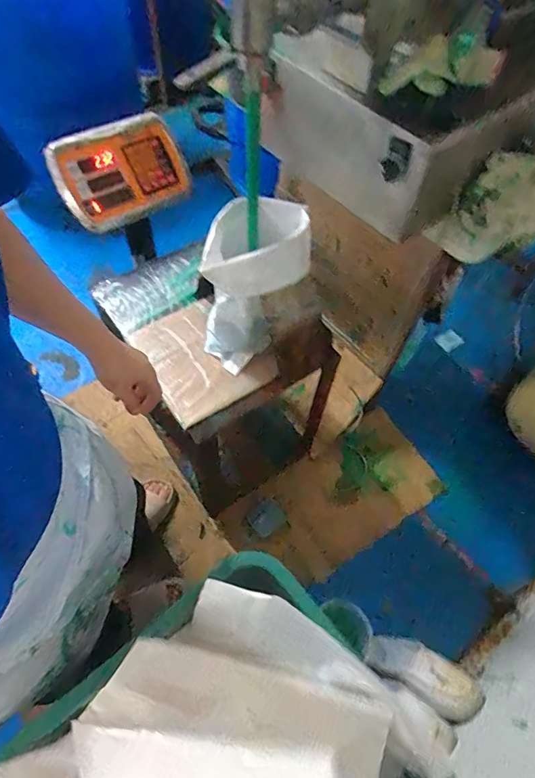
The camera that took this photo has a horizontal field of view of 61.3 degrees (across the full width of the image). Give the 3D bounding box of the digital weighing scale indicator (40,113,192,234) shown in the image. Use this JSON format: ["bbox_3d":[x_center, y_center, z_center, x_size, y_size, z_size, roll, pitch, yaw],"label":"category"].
[{"bbox_3d":[-0.280,-0.410,0.866,0.234,0.070,0.163,-34,109,-18],"label":"digital weighing scale indicator"}]

